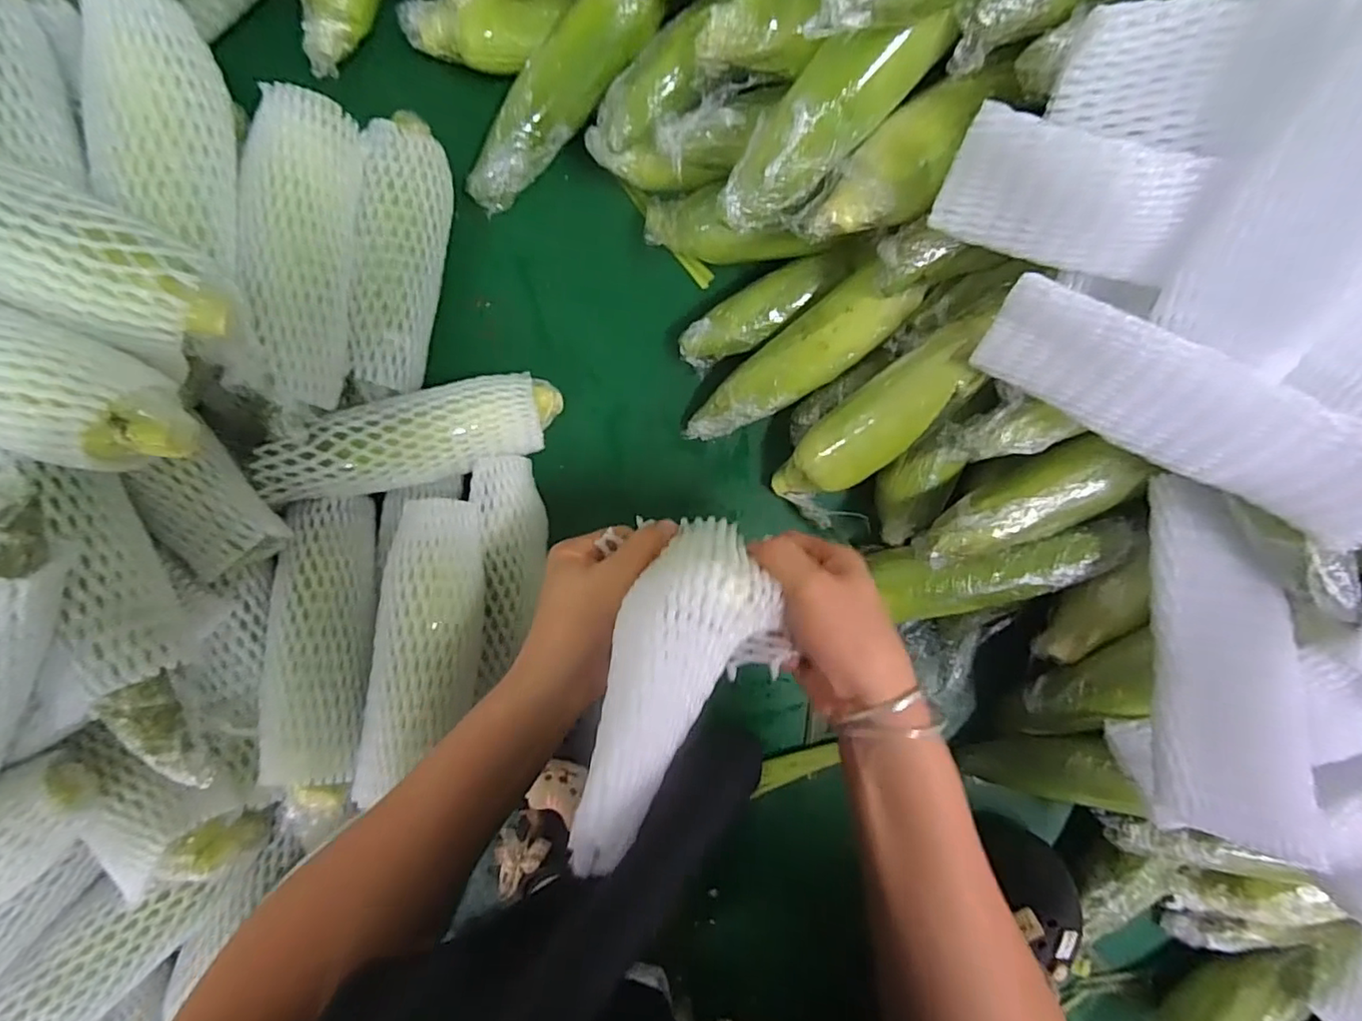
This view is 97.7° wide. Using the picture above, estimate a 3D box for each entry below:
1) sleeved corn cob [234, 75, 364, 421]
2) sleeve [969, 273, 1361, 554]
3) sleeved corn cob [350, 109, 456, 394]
[{"bbox_3d":[-0.267,-0.180,0.409,0.054,0.056,0.204,7,91,2],"label":"sleeved corn cob"},{"bbox_3d":[0.268,-0.052,0.316,0.212,0.065,0.010,33,60,16],"label":"sleeve"},{"bbox_3d":[-0.214,-0.199,0.462,0.052,0.051,0.204,4,91,2],"label":"sleeved corn cob"}]

